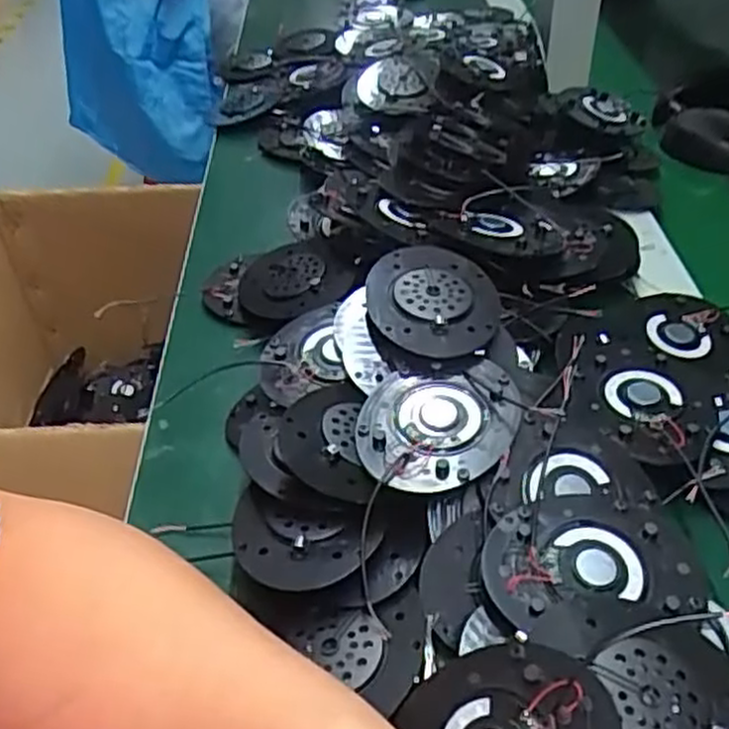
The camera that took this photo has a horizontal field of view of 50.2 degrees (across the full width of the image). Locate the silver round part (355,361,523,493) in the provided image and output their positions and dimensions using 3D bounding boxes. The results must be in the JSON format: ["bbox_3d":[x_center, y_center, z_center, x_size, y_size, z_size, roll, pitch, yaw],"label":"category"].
[{"bbox_3d":[0.035,0.029,0.354,0.077,0.015,0.064,-8,43,-3],"label":"silver round part"}]

